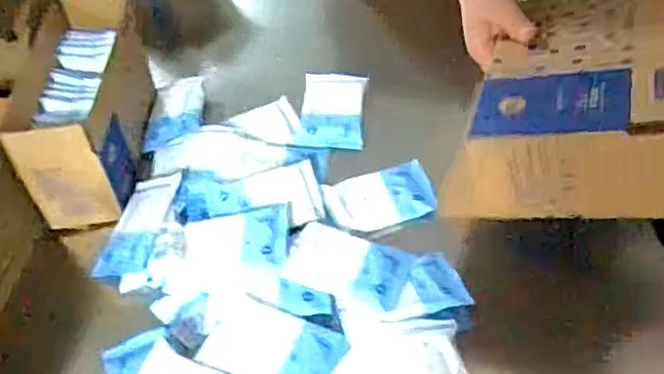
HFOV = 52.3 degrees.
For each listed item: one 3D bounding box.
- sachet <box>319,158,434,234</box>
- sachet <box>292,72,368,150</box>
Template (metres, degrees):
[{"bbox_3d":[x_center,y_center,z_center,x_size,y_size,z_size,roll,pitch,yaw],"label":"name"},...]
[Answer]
[{"bbox_3d":[0.059,0.013,0.817,0.129,0.016,0.085,-19,52,-9],"label":"sachet"},{"bbox_3d":[0.002,-0.106,0.920,0.087,0.031,0.133,2,51,7],"label":"sachet"}]

